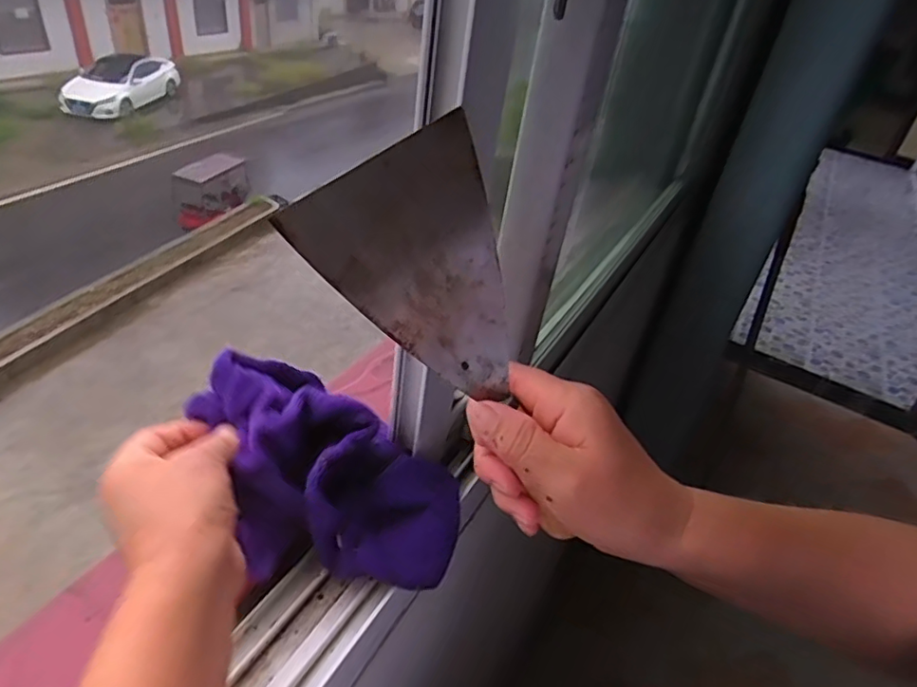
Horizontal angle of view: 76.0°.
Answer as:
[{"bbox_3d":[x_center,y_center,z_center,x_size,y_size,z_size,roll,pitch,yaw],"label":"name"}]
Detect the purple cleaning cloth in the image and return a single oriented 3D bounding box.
[{"bbox_3d":[-0.082,0.080,0.370,0.167,0.089,0.113,7,36,2],"label":"purple cleaning cloth"}]

